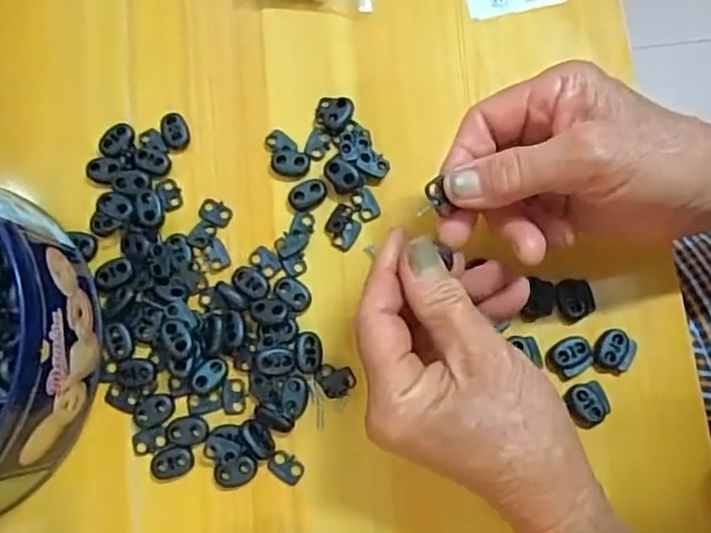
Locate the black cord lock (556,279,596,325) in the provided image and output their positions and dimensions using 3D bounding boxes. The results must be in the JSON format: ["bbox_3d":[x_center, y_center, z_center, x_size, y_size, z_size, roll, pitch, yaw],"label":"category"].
[{"bbox_3d":[0.117,0.018,0.334,0.019,0.007,0.023,-6,78,0],"label":"black cord lock"}]

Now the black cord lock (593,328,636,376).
[{"bbox_3d":[0.135,0.045,0.327,0.019,0.008,0.023,23,79,6],"label":"black cord lock"}]

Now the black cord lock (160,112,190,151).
[{"bbox_3d":[-0.104,-0.077,0.360,0.015,0.006,0.020,-18,78,-3],"label":"black cord lock"}]

